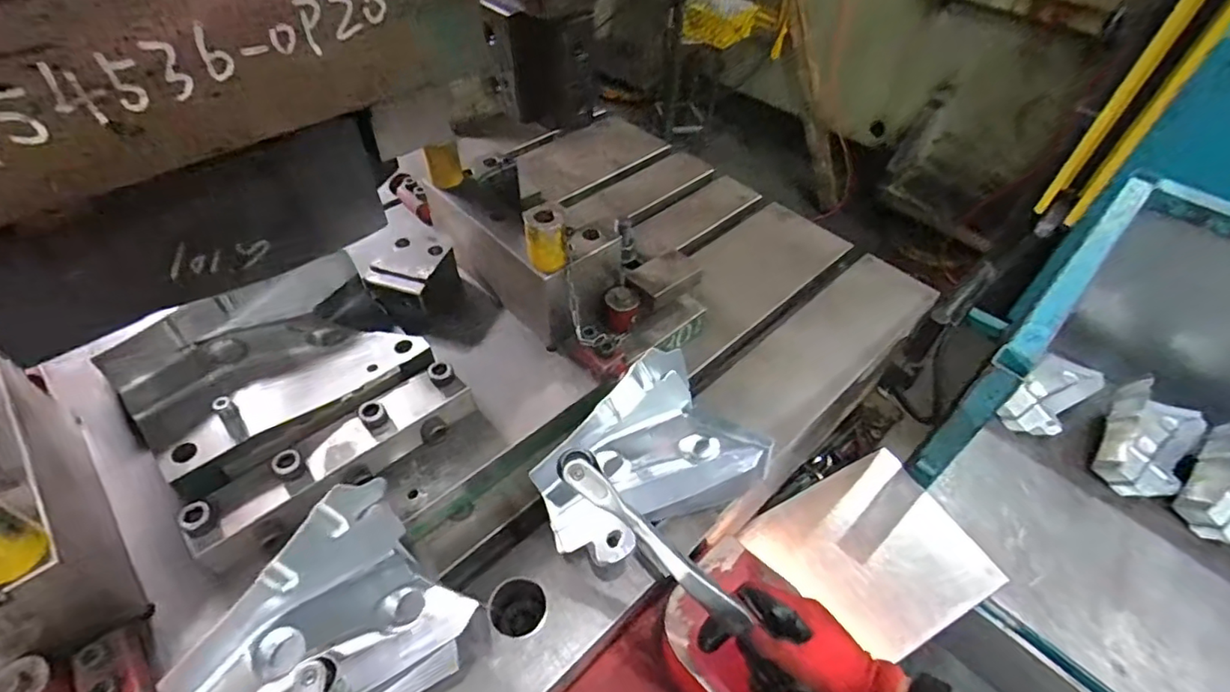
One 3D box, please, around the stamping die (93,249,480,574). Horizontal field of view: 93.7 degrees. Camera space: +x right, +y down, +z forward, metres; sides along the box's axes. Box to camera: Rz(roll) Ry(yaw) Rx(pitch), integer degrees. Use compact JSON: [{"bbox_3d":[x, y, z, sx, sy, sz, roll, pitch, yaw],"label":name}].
[{"bbox_3d":[-0.316,0.033,0.565,0.250,0.111,0.246,-35,58,-29],"label":"stamping die"}]

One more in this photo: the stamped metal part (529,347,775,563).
[{"bbox_3d":[0.030,0.114,0.561,0.207,0.069,0.153,-30,56,-26],"label":"stamped metal part"}]

